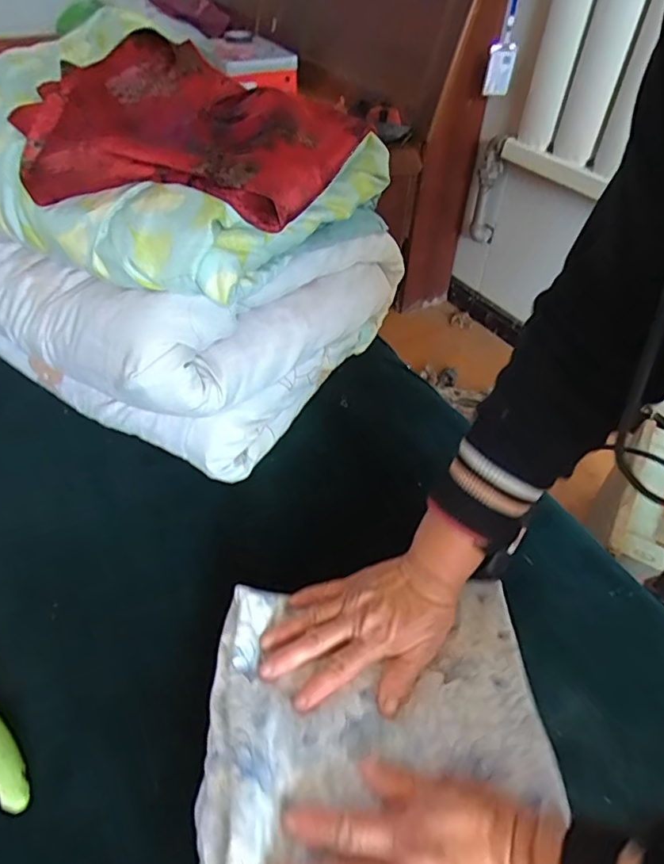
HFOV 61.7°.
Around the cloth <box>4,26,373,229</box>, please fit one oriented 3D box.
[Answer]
[{"bbox_3d":[-0.134,-0.314,0.565,0.314,0.062,0.312,19,46,16],"label":"cloth"}]

